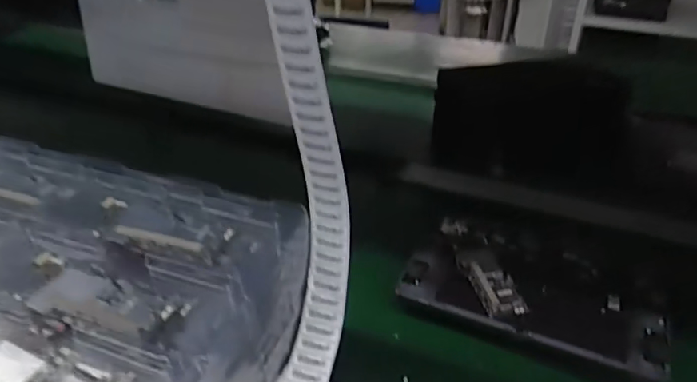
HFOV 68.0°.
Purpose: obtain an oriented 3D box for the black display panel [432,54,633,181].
[{"bbox_3d":[0.255,-0.108,0.754,0.280,0.163,0.025,10,6,36],"label":"black display panel"}]

